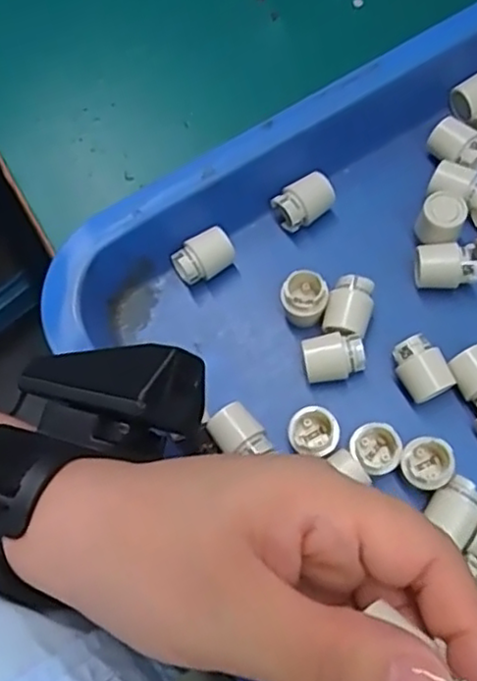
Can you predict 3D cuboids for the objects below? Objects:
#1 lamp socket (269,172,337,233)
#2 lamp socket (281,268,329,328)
[{"bbox_3d":[0.034,-0.070,0.338,0.030,0.017,0.019,-30,74,-9],"label":"lamp socket"},{"bbox_3d":[0.031,-0.018,0.316,0.018,0.024,0.022,-32,74,-9],"label":"lamp socket"}]

